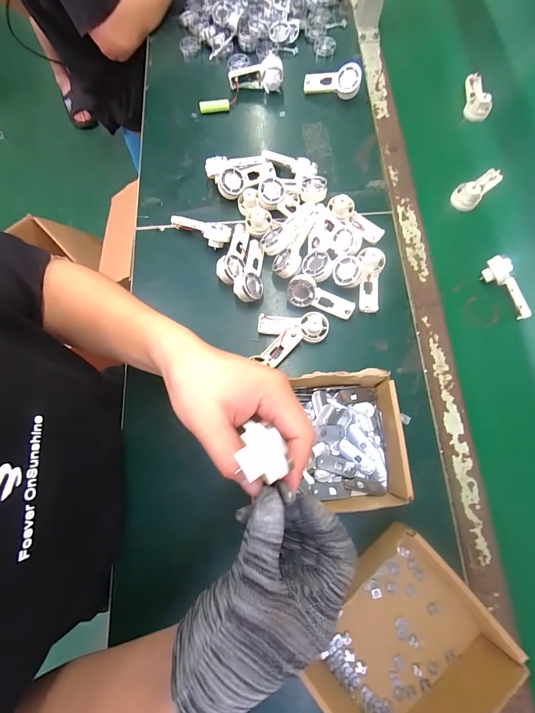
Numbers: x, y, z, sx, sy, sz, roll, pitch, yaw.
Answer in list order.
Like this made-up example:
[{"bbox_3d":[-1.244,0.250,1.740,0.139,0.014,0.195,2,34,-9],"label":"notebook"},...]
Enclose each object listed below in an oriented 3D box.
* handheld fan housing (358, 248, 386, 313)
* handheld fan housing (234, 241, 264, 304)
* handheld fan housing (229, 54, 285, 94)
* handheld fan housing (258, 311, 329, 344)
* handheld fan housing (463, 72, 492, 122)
[{"bbox_3d":[0.146,-0.107,0.417,0.033,0.021,0.091,5,88,2],"label":"handheld fan housing"},{"bbox_3d":[-0.026,-0.123,0.421,0.039,0.031,0.093,0,75,1],"label":"handheld fan housing"},{"bbox_3d":[-0.020,-0.491,0.514,0.093,0.047,0.026,6,75,2],"label":"handheld fan housing"},{"bbox_3d":[0.034,-0.044,0.396,0.093,0.027,0.040,9,75,3],"label":"handheld fan housing"},{"bbox_3d":[0.370,-0.460,0.517,0.038,0.035,0.095,14,75,4],"label":"handheld fan housing"}]

